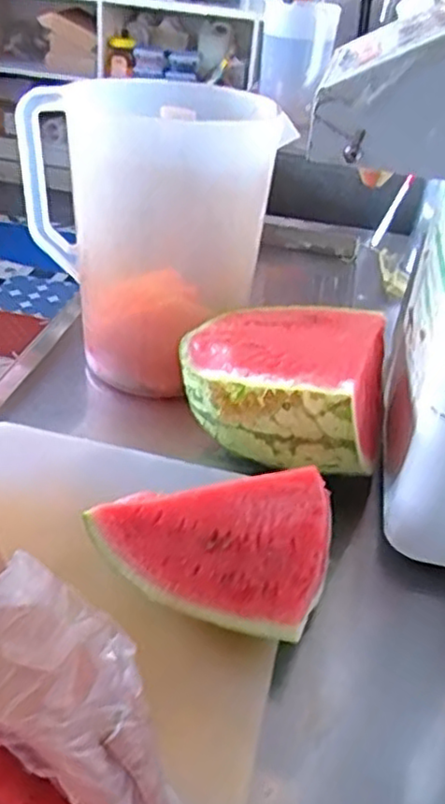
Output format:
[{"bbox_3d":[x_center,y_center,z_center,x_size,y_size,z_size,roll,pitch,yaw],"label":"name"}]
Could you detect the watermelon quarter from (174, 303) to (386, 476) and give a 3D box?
[{"bbox_3d":[0.057,-0.031,0.583,0.172,0.081,0.180,18,36,17],"label":"watermelon quarter"}]

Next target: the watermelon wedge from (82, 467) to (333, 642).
[{"bbox_3d":[-0.013,0.085,0.438,0.158,0.086,0.065,14,35,11],"label":"watermelon wedge"}]

